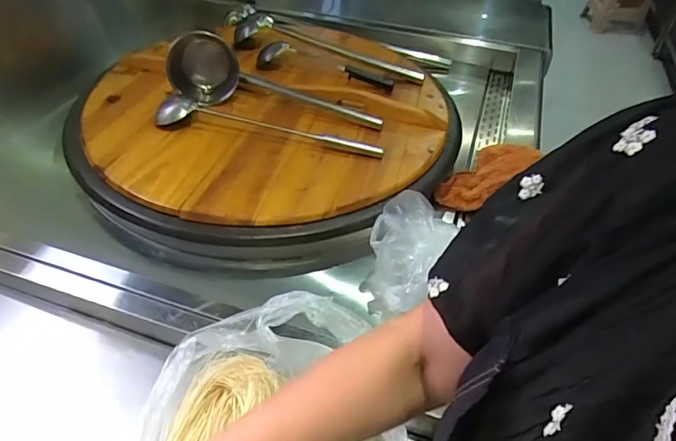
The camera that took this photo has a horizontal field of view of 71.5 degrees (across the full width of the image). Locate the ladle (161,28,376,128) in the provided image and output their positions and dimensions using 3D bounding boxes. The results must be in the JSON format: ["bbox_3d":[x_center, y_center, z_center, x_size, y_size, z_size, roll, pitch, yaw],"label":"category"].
[{"bbox_3d":[-0.134,-0.307,1.007,0.466,0.150,0.106,5,44,3],"label":"ladle"}]

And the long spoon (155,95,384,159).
[{"bbox_3d":[-0.141,-0.182,0.937,0.459,0.051,0.090,13,45,11],"label":"long spoon"}]

